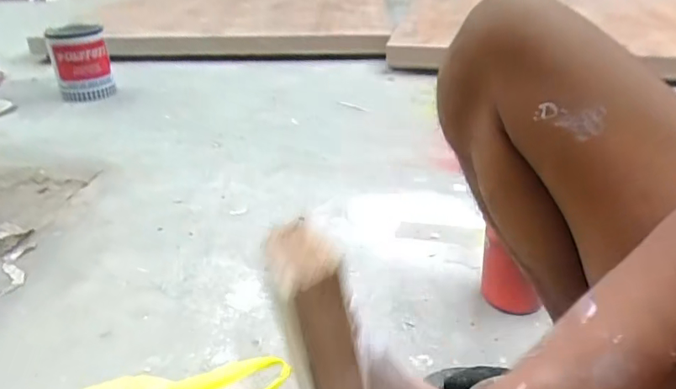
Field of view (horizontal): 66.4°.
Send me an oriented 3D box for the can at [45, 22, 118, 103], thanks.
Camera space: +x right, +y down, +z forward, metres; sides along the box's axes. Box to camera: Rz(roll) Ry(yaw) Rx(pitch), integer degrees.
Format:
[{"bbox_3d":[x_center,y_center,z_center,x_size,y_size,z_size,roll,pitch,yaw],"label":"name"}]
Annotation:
[{"bbox_3d":[-0.791,-0.412,1.592,0.161,0.195,0.132,-16,33,-24],"label":"can"}]

